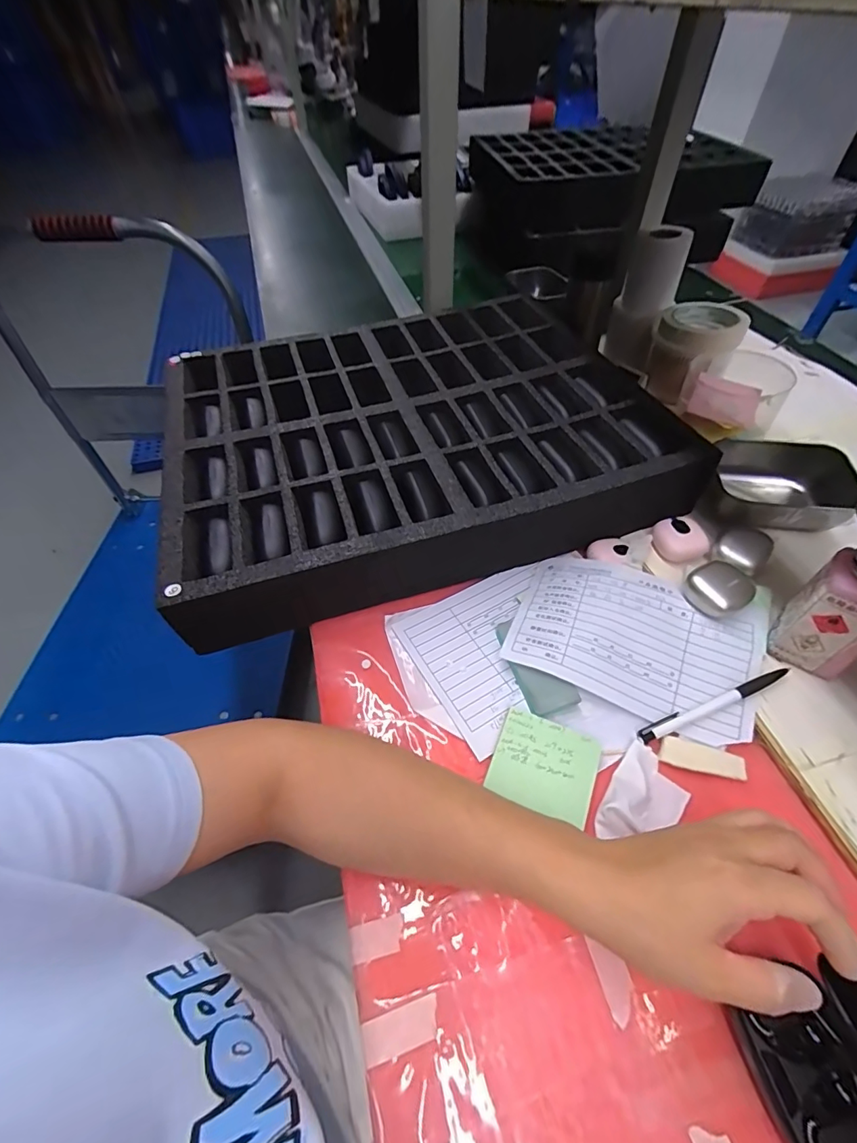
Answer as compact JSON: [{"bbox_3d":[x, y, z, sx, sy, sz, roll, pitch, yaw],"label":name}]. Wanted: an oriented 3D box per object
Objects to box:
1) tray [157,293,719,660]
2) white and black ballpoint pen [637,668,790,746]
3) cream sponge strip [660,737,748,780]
[{"bbox_3d":[-0.037,-0.175,0.571,0.514,0.072,0.433,-18,51,-11],"label":"tray"},{"bbox_3d":[0.236,0.109,0.388,0.139,0.012,0.012,-17,52,-12],"label":"white and black ballpoint pen"},{"bbox_3d":[0.215,0.147,0.368,0.062,0.004,0.020,13,52,12],"label":"cream sponge strip"}]

